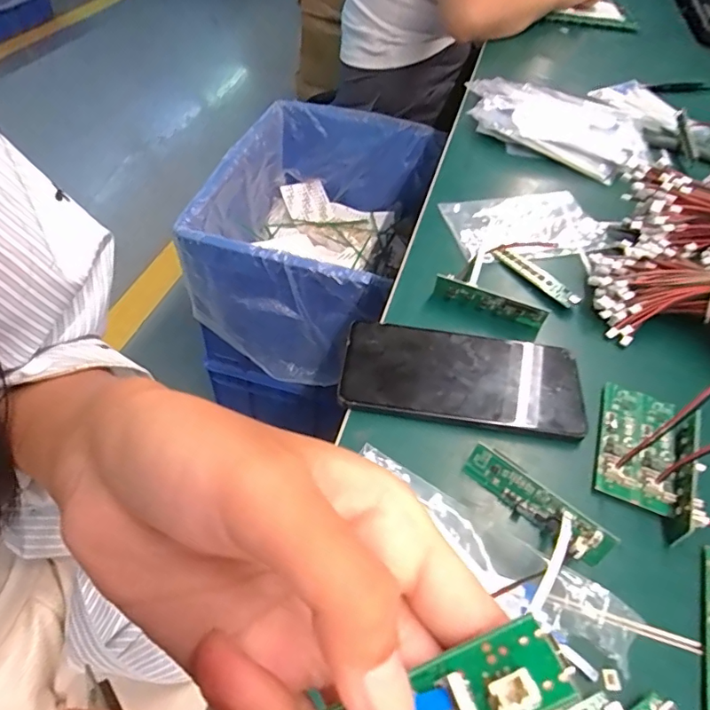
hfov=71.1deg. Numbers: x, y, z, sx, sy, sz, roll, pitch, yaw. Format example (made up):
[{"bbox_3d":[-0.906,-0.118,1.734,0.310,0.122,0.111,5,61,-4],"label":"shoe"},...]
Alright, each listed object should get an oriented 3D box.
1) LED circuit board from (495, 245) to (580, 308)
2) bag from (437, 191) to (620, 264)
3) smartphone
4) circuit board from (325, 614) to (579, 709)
[{"bbox_3d":[0.146,-0.064,0.398,0.016,0.006,0.079,-39,59,-8],"label":"LED circuit board"},{"bbox_3d":[0.156,-0.117,0.441,0.142,0.008,0.082,-8,53,-13],"label":"bag"},{"bbox_3d":[0.070,0.014,0.325,0.152,0.008,0.070,8,51,0],"label":"smartphone"},{"bbox_3d":[0.017,0.072,0.102,0.055,0.007,0.017,-24,50,-3],"label":"circuit board"}]

